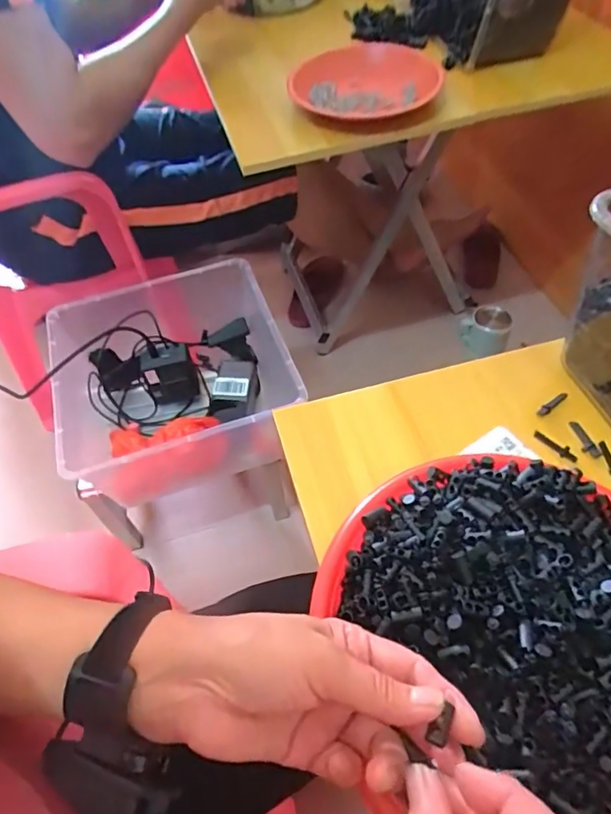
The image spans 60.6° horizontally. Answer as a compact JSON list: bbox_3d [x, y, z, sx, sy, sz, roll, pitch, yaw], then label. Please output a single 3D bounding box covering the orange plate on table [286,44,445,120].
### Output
[{"bbox_3d":[0.075,-0.434,0.704,0.182,0.047,0.164,-12,54,-5],"label":"orange plate on table"}]

